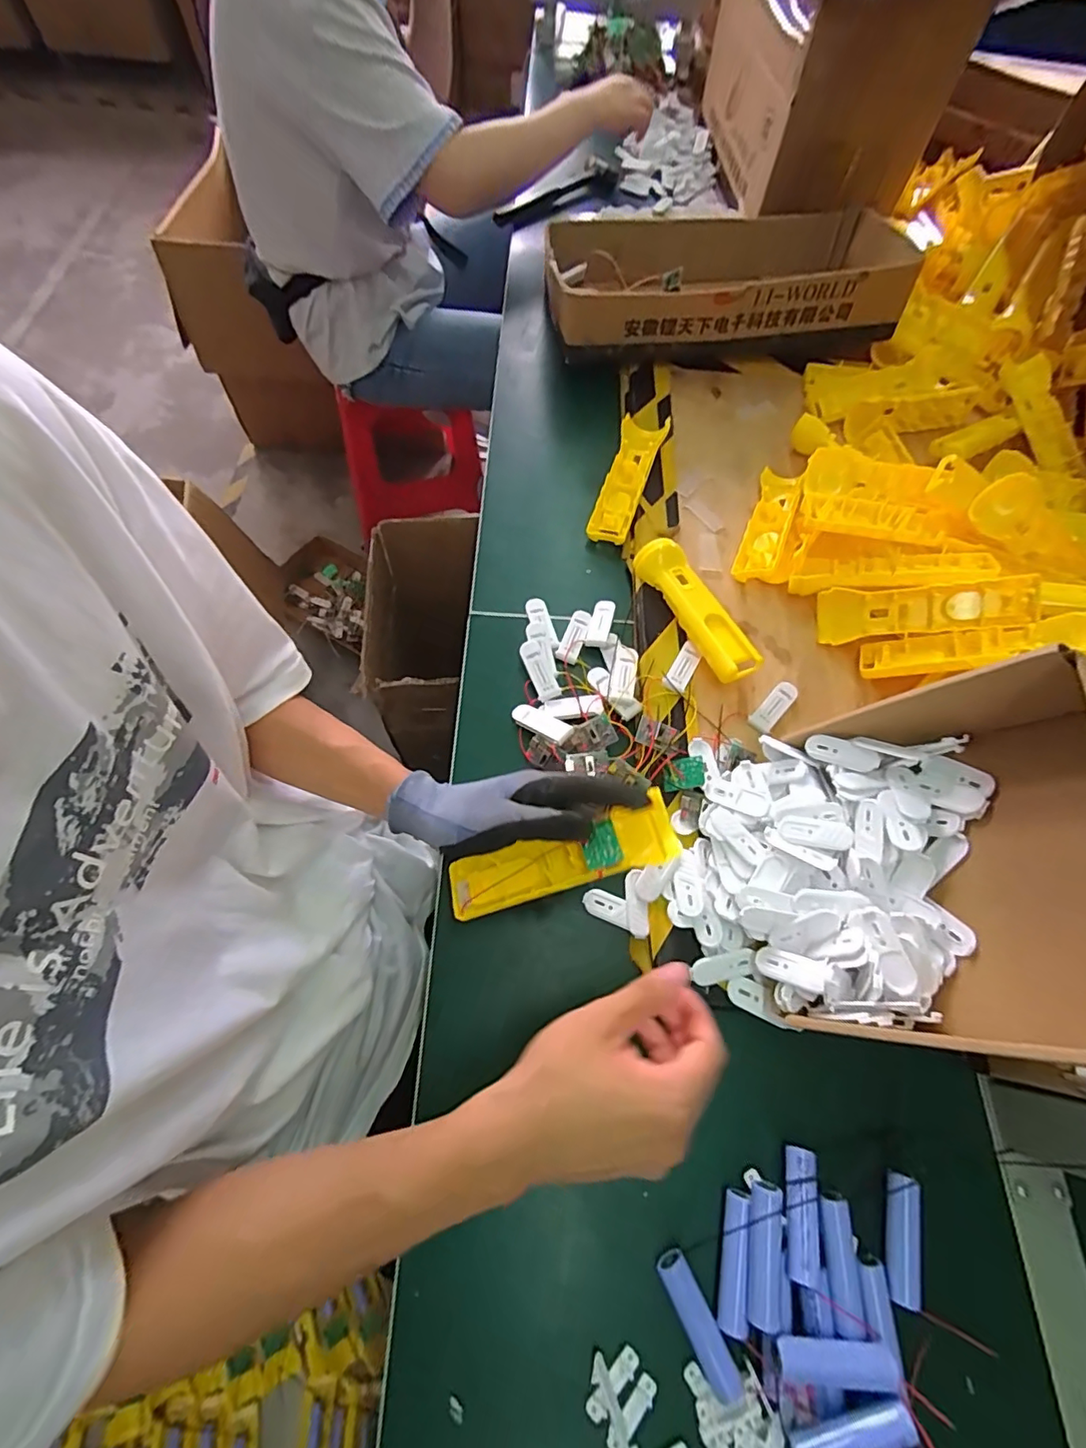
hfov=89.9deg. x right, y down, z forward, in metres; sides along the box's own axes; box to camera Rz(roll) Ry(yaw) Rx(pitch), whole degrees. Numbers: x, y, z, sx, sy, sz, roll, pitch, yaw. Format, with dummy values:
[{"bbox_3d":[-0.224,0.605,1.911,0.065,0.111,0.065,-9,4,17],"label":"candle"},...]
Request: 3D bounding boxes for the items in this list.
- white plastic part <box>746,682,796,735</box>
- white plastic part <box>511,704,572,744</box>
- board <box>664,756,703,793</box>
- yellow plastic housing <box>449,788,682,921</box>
[{"bbox_3d":[0.208,-0.015,0.488,0.057,0.007,0.020,-42,74,-19],"label":"white plastic part"},{"bbox_3d":[-0.002,-0.001,0.476,0.059,0.006,0.024,28,66,27],"label":"white plastic part"},{"bbox_3d":[0.117,0.042,0.452,0.034,0.004,0.027,-5,75,27],"label":"board"},{"bbox_3d":[0.011,0.096,0.383,0.162,0.022,0.043,-19,67,6],"label":"yellow plastic housing"}]

